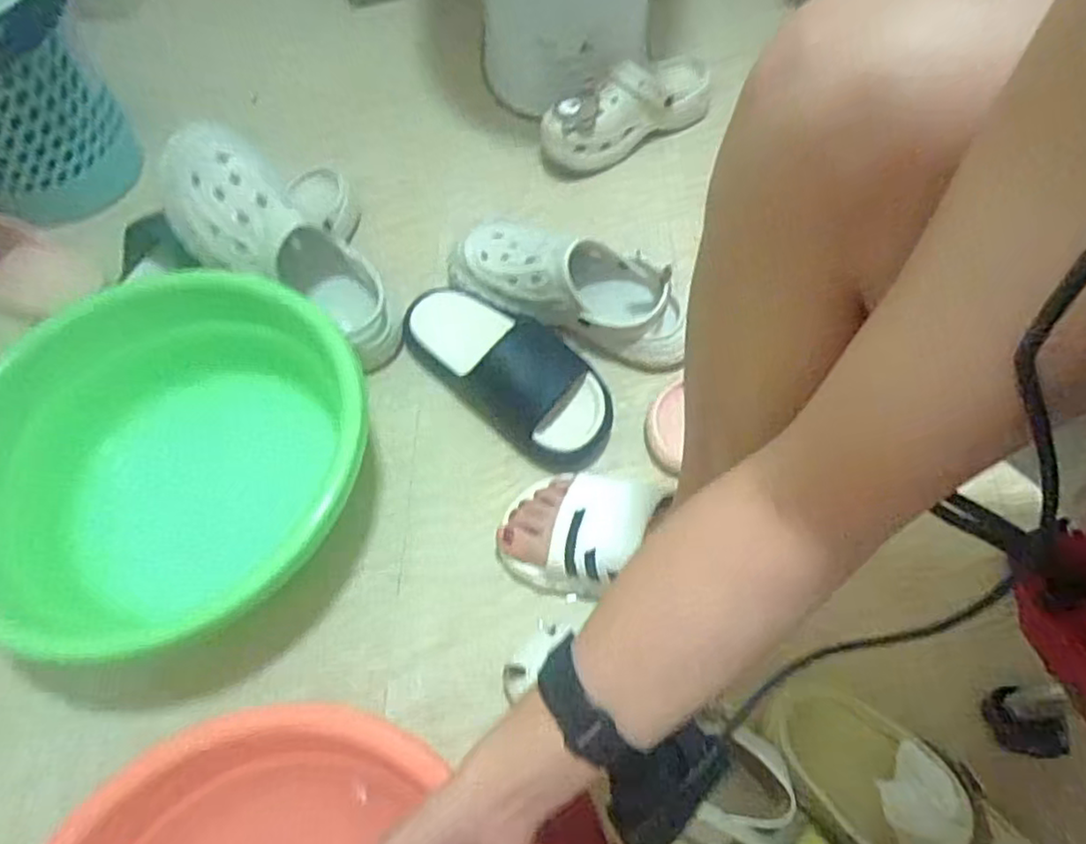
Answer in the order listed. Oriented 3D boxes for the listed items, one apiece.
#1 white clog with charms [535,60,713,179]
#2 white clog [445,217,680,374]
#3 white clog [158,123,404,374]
[{"bbox_3d":[0.112,-0.438,0.889,0.259,0.121,0.102,-28,64,-12],"label":"white clog with charms"},{"bbox_3d":[0.037,-0.155,0.750,0.281,0.094,0.118,26,66,16],"label":"white clog"},{"bbox_3d":[-0.267,-0.180,0.707,0.294,0.109,0.112,43,63,-27],"label":"white clog"}]

